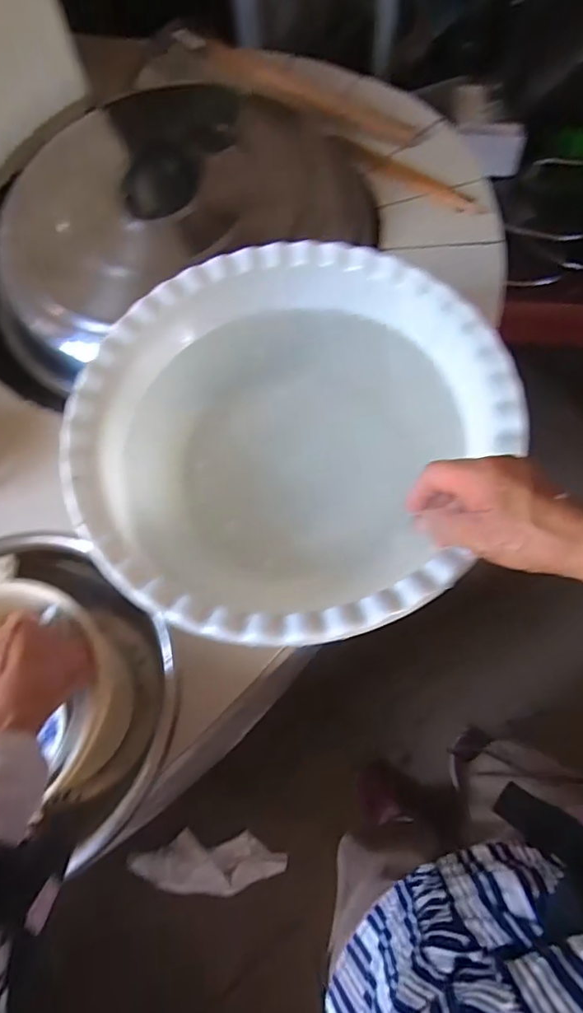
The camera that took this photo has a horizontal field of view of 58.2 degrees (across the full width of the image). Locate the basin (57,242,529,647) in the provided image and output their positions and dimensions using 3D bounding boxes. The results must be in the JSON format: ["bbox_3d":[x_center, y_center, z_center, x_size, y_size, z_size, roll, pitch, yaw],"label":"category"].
[{"bbox_3d":[-0.005,-0.062,0.494,0.352,0.121,0.366,-1,68,1],"label":"basin"}]

